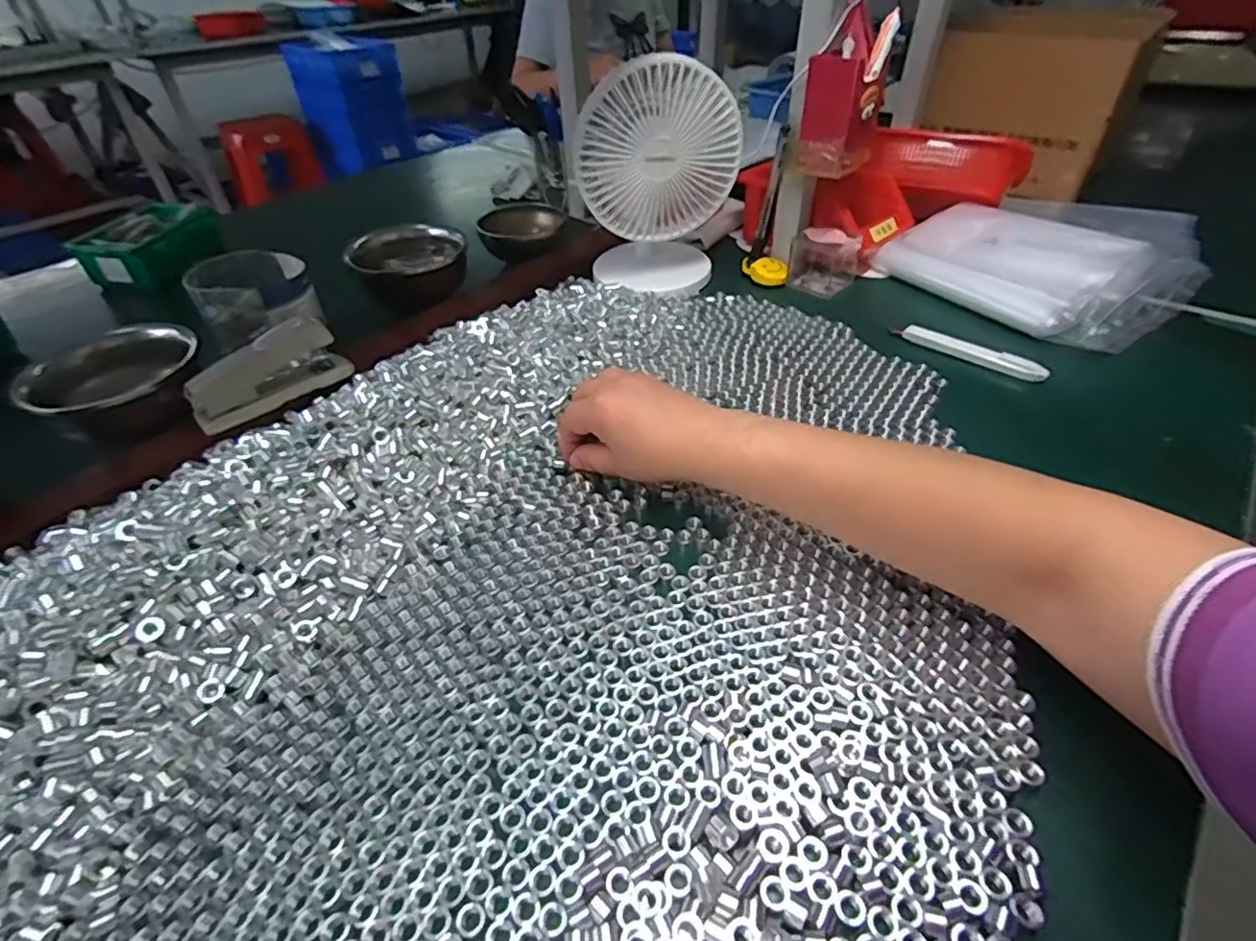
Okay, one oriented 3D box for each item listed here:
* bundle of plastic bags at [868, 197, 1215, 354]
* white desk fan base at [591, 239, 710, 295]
[{"bbox_3d":[0.415,-0.223,0.629,0.171,0.072,0.250,-23,46,-22],"label":"bundle of plastic bags"},{"bbox_3d":[0.028,-0.236,0.701,0.131,0.011,0.121,-2,43,2],"label":"white desk fan base"}]

